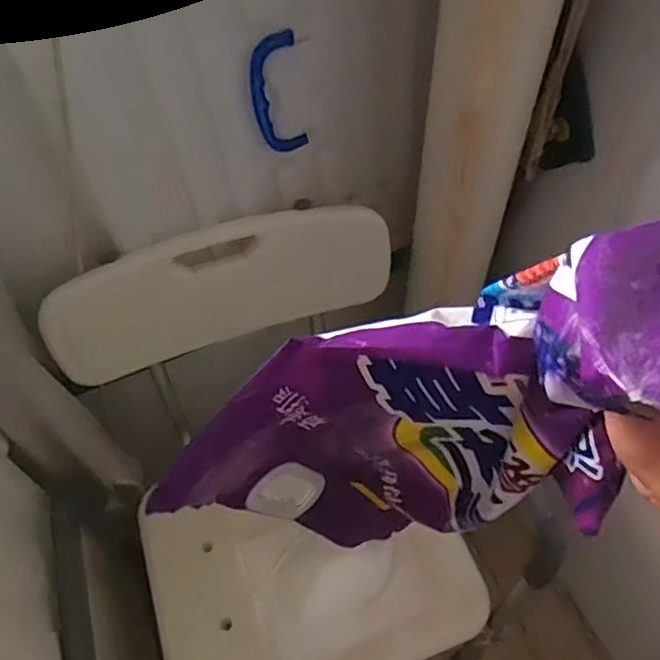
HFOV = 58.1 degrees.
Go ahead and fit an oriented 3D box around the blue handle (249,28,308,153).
[{"bbox_3d":[-0.055,-0.243,0.624,0.059,0.131,0.012,-23,58,-16],"label":"blue handle"}]

